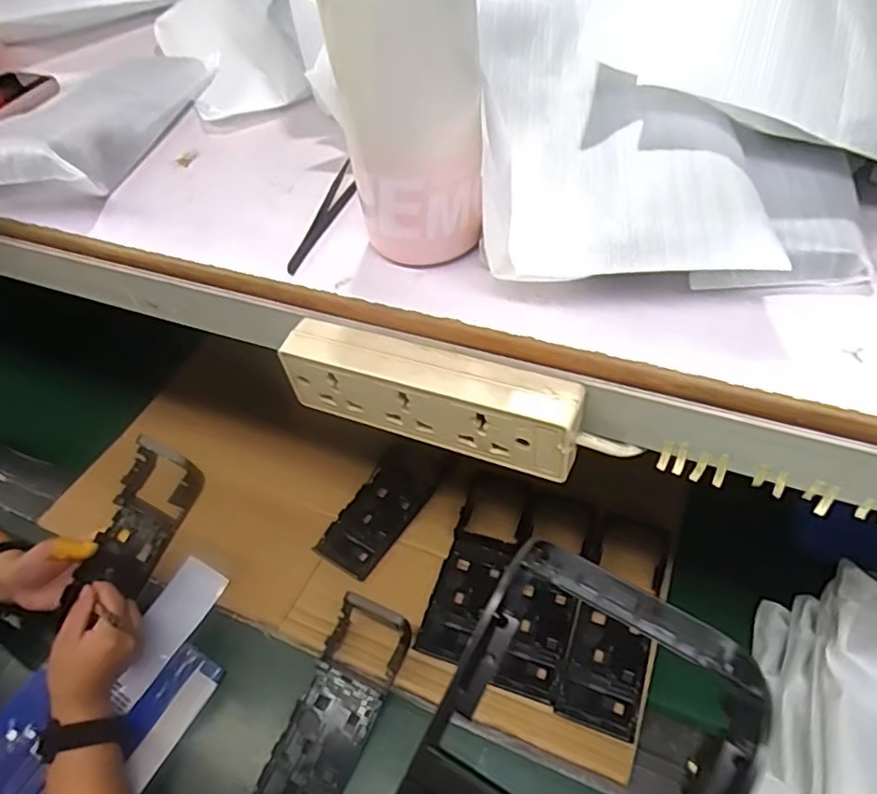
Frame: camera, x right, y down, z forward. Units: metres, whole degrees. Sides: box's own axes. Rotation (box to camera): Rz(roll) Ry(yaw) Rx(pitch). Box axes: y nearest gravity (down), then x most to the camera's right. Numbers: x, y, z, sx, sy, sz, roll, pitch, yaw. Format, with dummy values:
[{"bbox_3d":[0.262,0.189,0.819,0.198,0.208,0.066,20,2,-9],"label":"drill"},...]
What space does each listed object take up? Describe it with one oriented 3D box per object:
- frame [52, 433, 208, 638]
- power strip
[{"bbox_3d":[-0.327,0.136,0.690,0.087,0.024,0.163,24,87,14],"label":"frame"},{"bbox_3d":[-0.006,-0.001,0.353,0.172,0.055,0.029,16,53,18],"label":"power strip"}]

